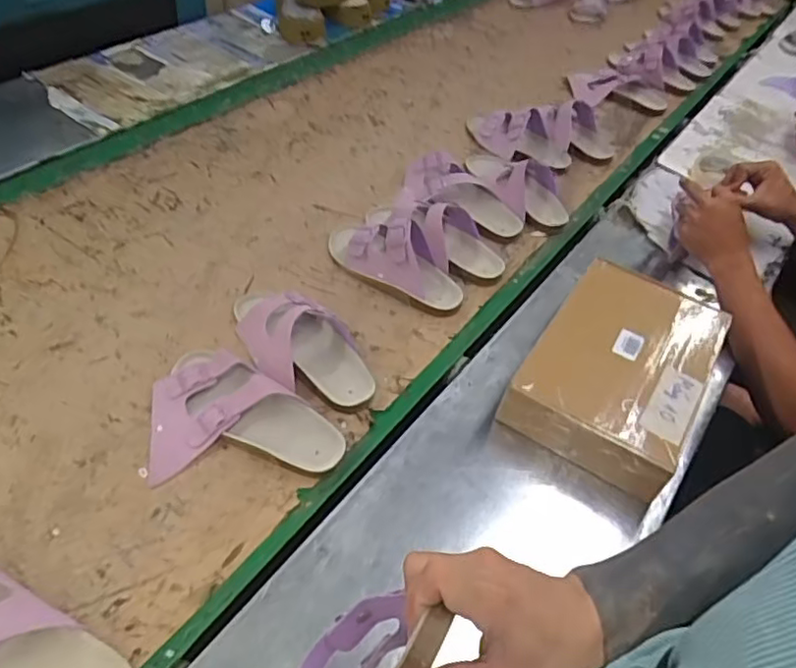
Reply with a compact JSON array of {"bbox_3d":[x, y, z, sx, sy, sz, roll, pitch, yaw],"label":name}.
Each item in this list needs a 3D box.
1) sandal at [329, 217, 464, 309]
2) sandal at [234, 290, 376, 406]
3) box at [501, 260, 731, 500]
[{"bbox_3d":[0.002,-0.136,0.954,0.246,0.084,0.124,28,49,19],"label":"sandal"},{"bbox_3d":[-0.129,0.001,0.799,0.242,0.063,0.116,31,50,21],"label":"sandal"},{"bbox_3d":[0.293,0.040,0.810,0.193,0.083,0.305,29,49,19],"label":"box"}]

